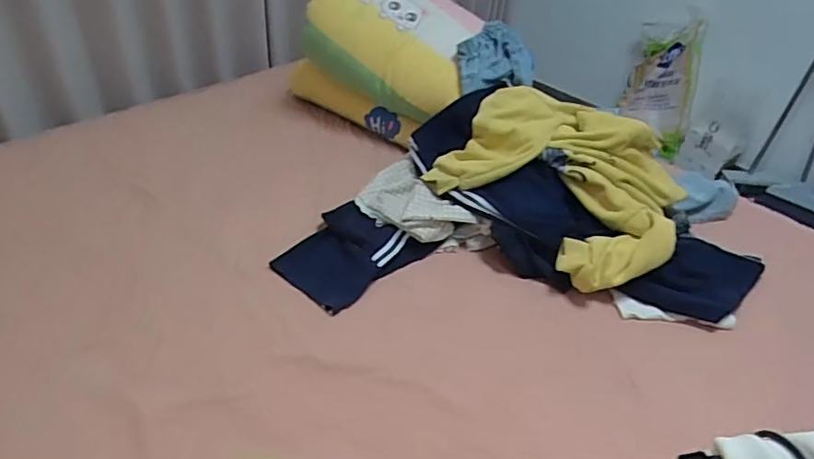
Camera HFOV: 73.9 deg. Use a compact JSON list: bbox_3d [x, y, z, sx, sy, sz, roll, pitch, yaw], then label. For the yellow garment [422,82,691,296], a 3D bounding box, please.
[{"bbox_3d":[0.382,-0.137,1.234,0.509,0.168,0.475,30,45,27],"label":"yellow garment"}]

